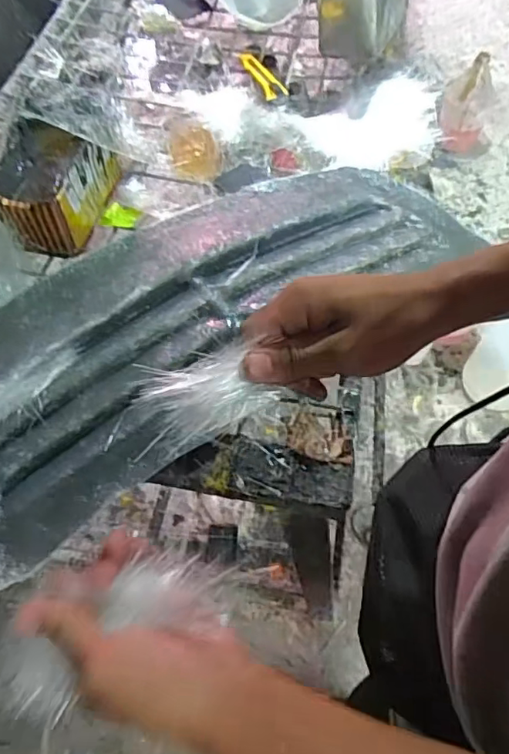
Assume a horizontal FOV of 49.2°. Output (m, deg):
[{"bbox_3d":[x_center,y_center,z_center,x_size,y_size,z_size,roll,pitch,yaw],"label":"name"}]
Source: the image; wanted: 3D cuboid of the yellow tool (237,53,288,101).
[{"bbox_3d":[0.013,-0.498,0.914,0.039,0.013,0.139,-21,64,-9],"label":"yellow tool"}]

